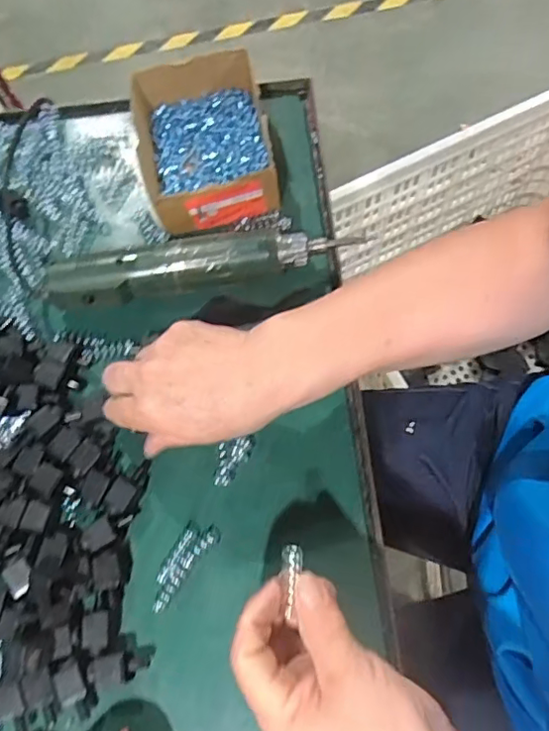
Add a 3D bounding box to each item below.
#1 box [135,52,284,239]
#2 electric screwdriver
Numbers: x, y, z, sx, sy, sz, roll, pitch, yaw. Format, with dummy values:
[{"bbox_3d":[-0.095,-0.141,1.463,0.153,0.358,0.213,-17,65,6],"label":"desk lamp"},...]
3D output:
[{"bbox_3d":[-0.062,-0.192,0.478,0.110,0.048,0.145,-10,70,-1],"label":"box"},{"bbox_3d":[-0.058,-0.078,0.443,0.238,0.032,0.042,-8,70,0],"label":"electric screwdriver"}]

